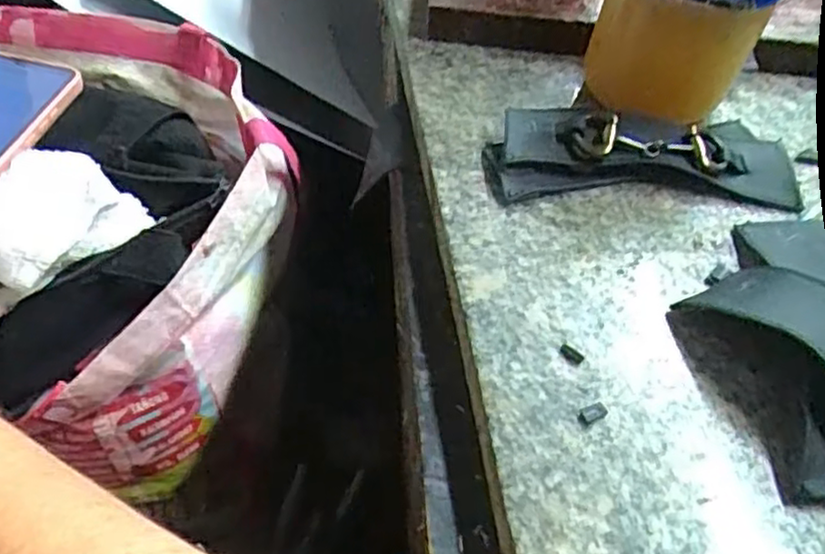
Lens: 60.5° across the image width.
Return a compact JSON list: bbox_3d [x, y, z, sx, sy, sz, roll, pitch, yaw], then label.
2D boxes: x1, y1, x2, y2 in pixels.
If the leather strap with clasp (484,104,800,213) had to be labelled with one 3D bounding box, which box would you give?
[{"bbox_3d":[0.106,-0.058,0.330,0.139,0.023,0.051,1,47,-4],"label":"leather strap with clasp"}]

